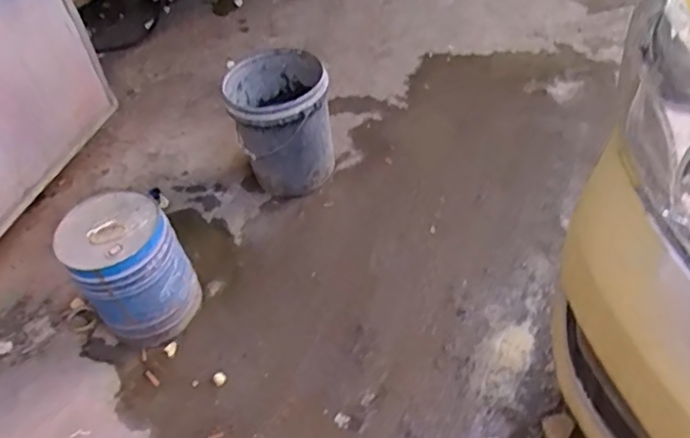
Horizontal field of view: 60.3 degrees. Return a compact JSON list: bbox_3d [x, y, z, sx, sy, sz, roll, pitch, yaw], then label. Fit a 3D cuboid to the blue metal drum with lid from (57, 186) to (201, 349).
[{"bbox_3d":[-0.560,0.139,1.563,0.275,0.357,0.254,-5,48,5],"label":"blue metal drum with lid"}]

